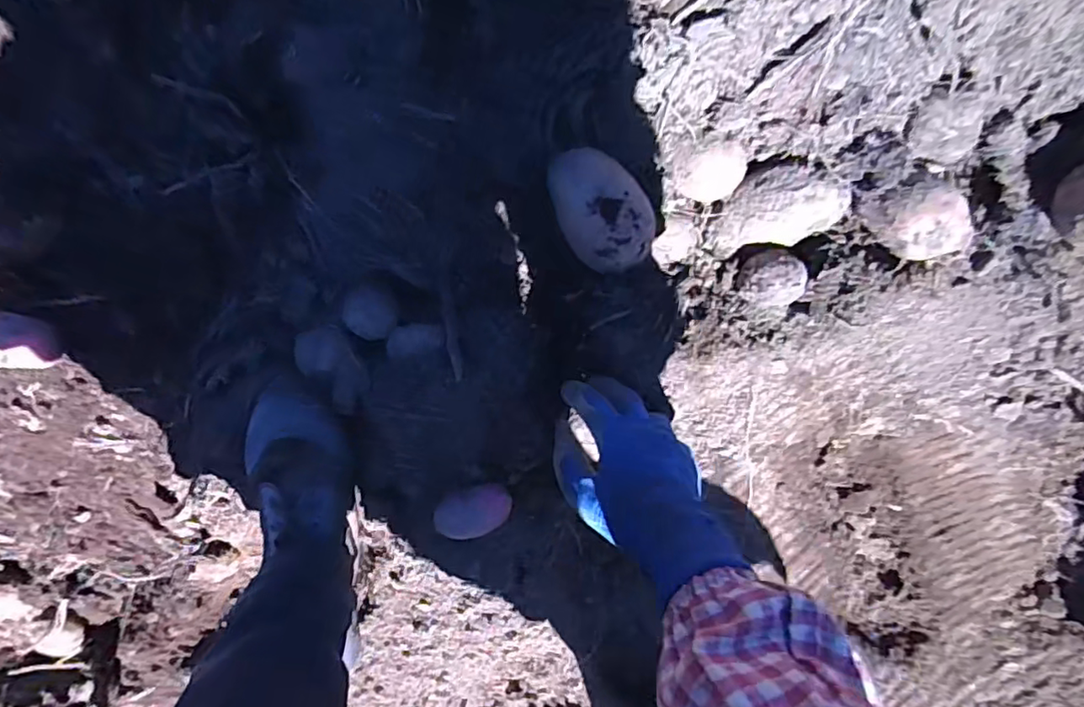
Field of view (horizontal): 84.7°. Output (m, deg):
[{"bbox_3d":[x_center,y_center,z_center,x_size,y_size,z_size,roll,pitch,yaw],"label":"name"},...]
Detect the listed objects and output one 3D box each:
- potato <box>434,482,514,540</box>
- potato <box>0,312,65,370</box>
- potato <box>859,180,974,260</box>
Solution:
[{"bbox_3d":[-0.062,0.141,0.545,0.071,0.031,0.042,-25,97,7],"label":"potato"},{"bbox_3d":[-0.461,-0.011,0.519,0.054,0.050,0.045,4,100,3],"label":"potato"},{"bbox_3d":[0.277,-0.097,0.435,0.060,0.033,0.055,1,99,3],"label":"potato"}]

